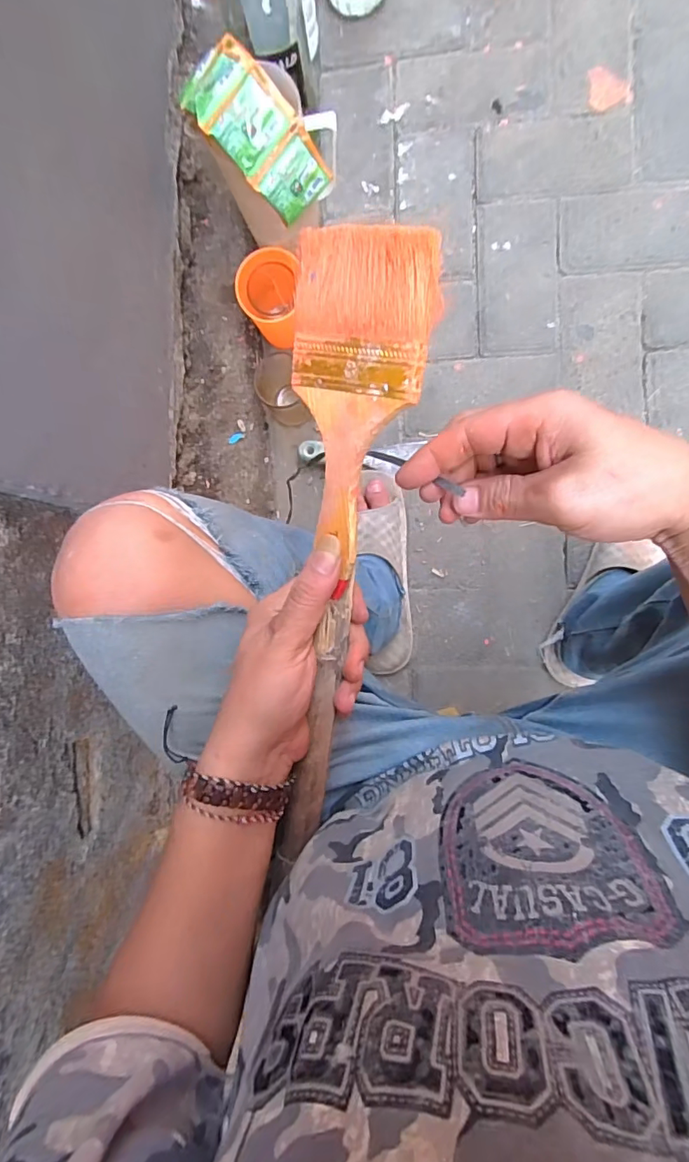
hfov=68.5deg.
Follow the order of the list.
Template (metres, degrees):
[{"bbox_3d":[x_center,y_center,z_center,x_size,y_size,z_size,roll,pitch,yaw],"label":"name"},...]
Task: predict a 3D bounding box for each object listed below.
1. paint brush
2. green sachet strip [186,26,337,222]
[{"bbox_3d":[-0.003,0.004,0.280,0.066,0.022,0.339,7,108,5],"label":"paint brush"},{"bbox_3d":[-0.100,-0.494,0.558,0.085,0.059,0.175,-43,104,2],"label":"green sachet strip"}]

